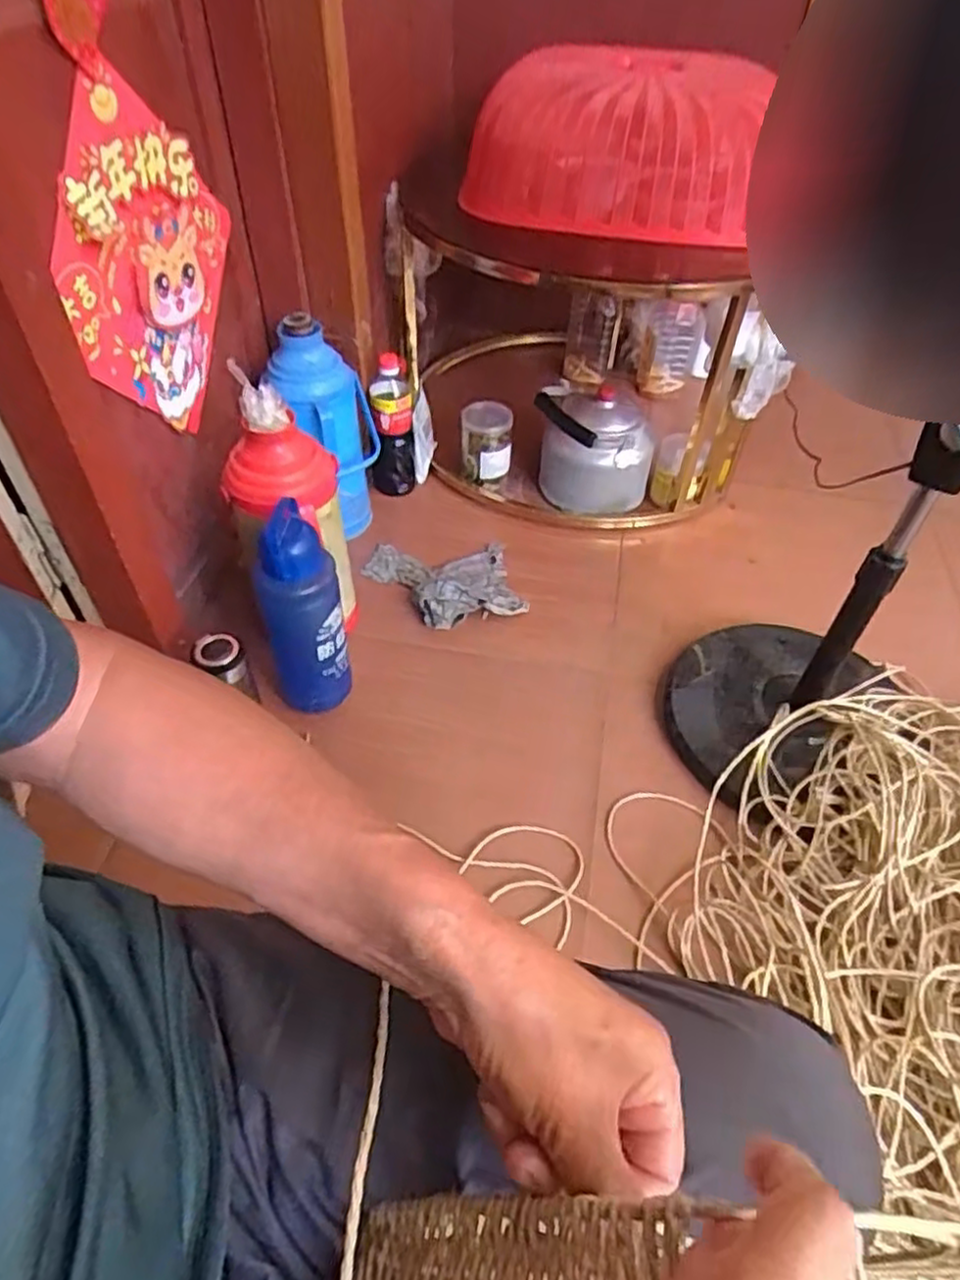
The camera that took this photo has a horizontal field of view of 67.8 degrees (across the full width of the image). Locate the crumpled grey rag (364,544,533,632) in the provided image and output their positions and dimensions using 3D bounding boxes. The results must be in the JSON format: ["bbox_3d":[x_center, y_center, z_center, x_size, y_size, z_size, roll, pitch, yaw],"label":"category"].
[{"bbox_3d":[-0.065,-0.105,1.217,0.246,0.060,0.209,-9,49,-10],"label":"crumpled grey rag"}]

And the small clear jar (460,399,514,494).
[{"bbox_3d":[0.012,-0.359,1.350,0.093,0.169,0.093,-1,46,1],"label":"small clear jar"}]

